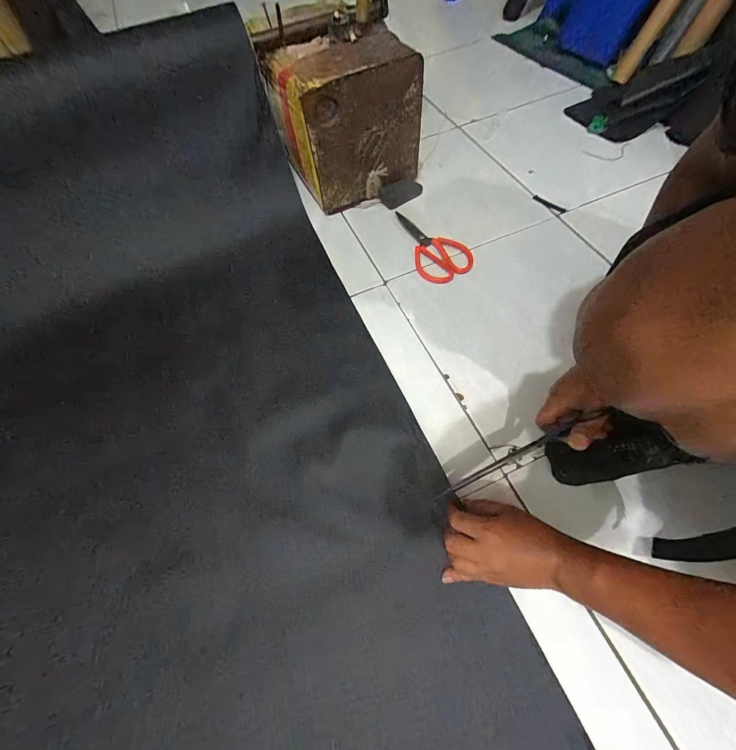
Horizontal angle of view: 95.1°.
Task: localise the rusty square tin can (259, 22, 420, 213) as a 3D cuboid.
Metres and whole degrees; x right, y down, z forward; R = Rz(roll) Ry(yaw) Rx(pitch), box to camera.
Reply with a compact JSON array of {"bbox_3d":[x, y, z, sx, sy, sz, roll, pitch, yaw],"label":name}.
[{"bbox_3d":[-0.045,-0.531,0.699,0.249,0.207,0.229,-27,64,-9],"label":"rusty square tin can"}]

